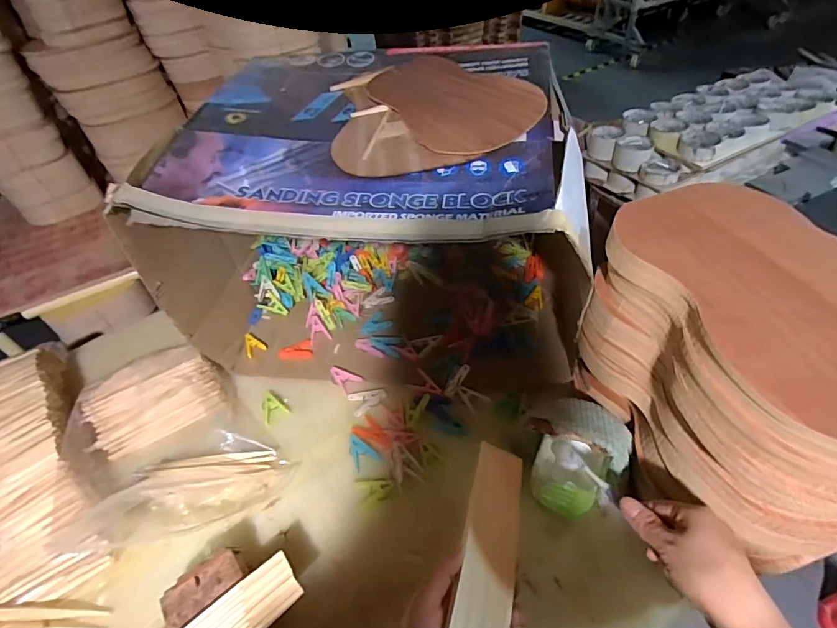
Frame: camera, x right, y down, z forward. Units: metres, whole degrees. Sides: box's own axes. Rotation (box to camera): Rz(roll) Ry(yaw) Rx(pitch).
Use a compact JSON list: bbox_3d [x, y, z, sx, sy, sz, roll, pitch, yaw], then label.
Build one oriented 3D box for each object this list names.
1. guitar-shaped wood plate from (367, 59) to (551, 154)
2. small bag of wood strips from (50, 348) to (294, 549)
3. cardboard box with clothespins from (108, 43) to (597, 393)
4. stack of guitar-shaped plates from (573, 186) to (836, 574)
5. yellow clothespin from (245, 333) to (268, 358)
[{"bbox_3d":[0.042,-0.294,0.627,0.240,0.007,0.176,35,66,23],"label":"guitar-shaped wood plate"},{"bbox_3d":[-0.357,0.177,0.646,0.246,0.062,0.302,-27,49,-19],"label":"small bag of wood strips"},{"bbox_3d":[-0.052,-0.157,0.730,0.581,0.345,0.430,3,46,9],"label":"cardboard box with clothespins"},{"bbox_3d":[0.343,0.053,0.467,0.243,0.220,0.312,-14,46,-7],"label":"stack of guitar-shaped plates"},{"bbox_3d":[-0.286,0.051,0.784,0.033,0.016,0.045,-27,49,-19],"label":"yellow clothespin"}]

